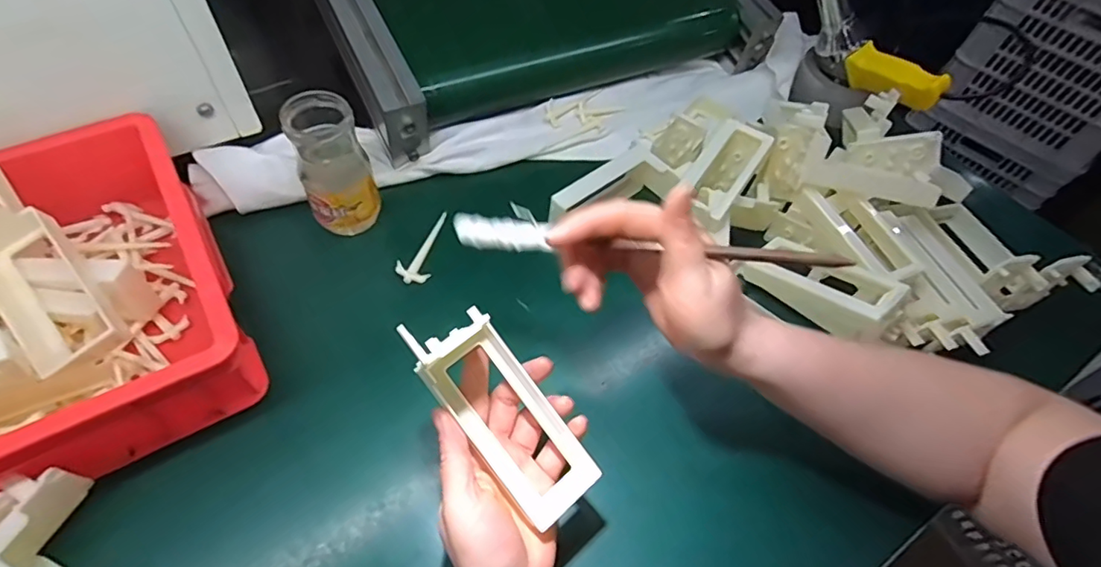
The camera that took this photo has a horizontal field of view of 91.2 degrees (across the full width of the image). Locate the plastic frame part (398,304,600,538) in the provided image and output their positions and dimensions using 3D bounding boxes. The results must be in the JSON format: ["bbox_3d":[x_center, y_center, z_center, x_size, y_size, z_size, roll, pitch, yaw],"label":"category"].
[{"bbox_3d":[-0.030,0.077,0.333,0.055,0.018,0.143,-37,84,-26],"label":"plastic frame part"}]

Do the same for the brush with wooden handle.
[{"bbox_3d":[0.046,-0.022,0.306,0.219,0.012,0.016,7,54,17],"label":"brush with wooden handle"}]

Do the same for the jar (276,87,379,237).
[{"bbox_3d":[-0.189,-0.100,0.475,0.057,0.119,0.052,3,55,-4],"label":"jar"}]

